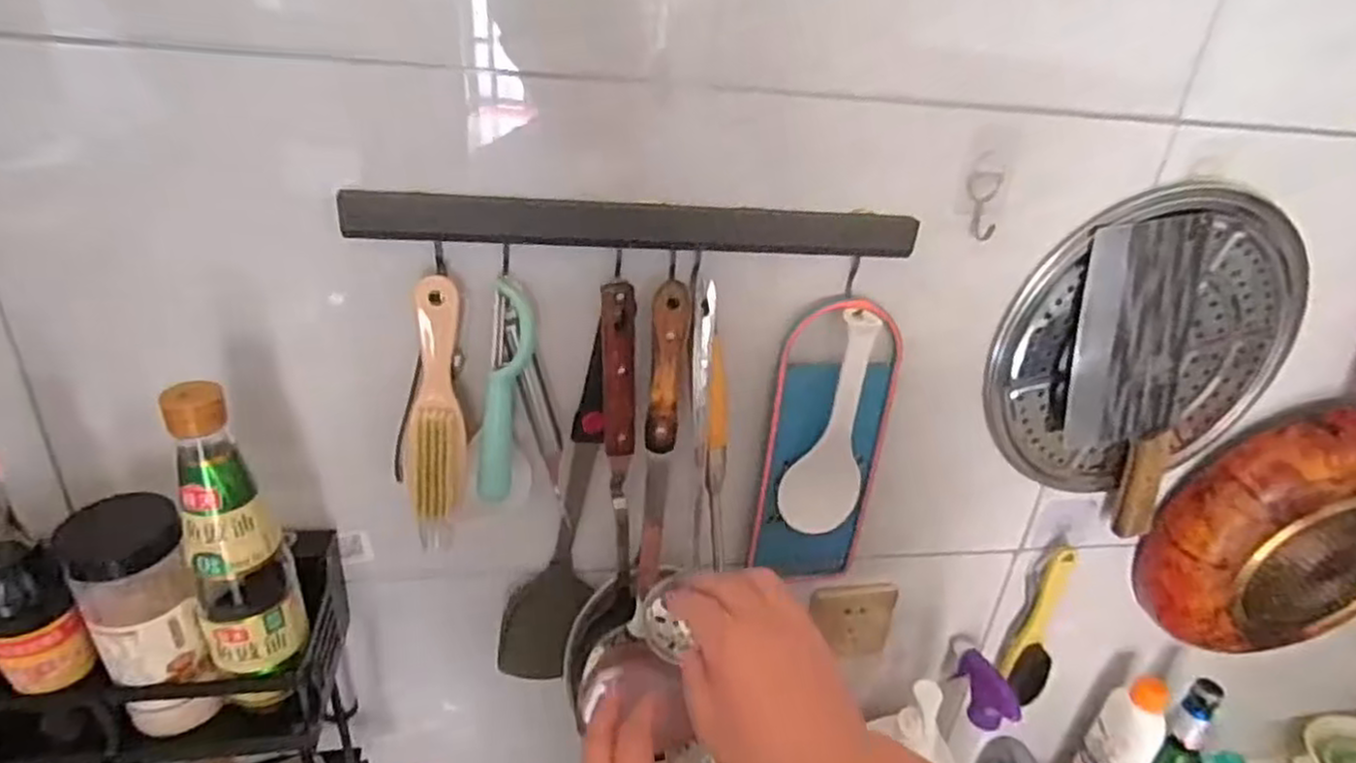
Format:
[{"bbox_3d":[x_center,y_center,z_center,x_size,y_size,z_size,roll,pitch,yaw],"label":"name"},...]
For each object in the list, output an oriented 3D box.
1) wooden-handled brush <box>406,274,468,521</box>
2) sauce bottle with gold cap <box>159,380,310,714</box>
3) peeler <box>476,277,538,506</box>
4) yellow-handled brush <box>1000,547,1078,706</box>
[{"bbox_3d":[-0.166,0.013,0.505,0.039,0.162,0.025,1,7,-7],"label":"wooden-handled brush"},{"bbox_3d":[-0.288,0.109,0.486,0.057,0.246,0.069,-12,32,-30],"label":"sauce bottle with gold cap"},{"bbox_3d":[-0.121,0.008,0.514,0.026,0.154,0.018,6,10,-23],"label":"peeler"},{"bbox_3d":[0.365,0.242,0.744,0.036,0.165,0.048,15,28,18],"label":"yellow-handled brush"}]

